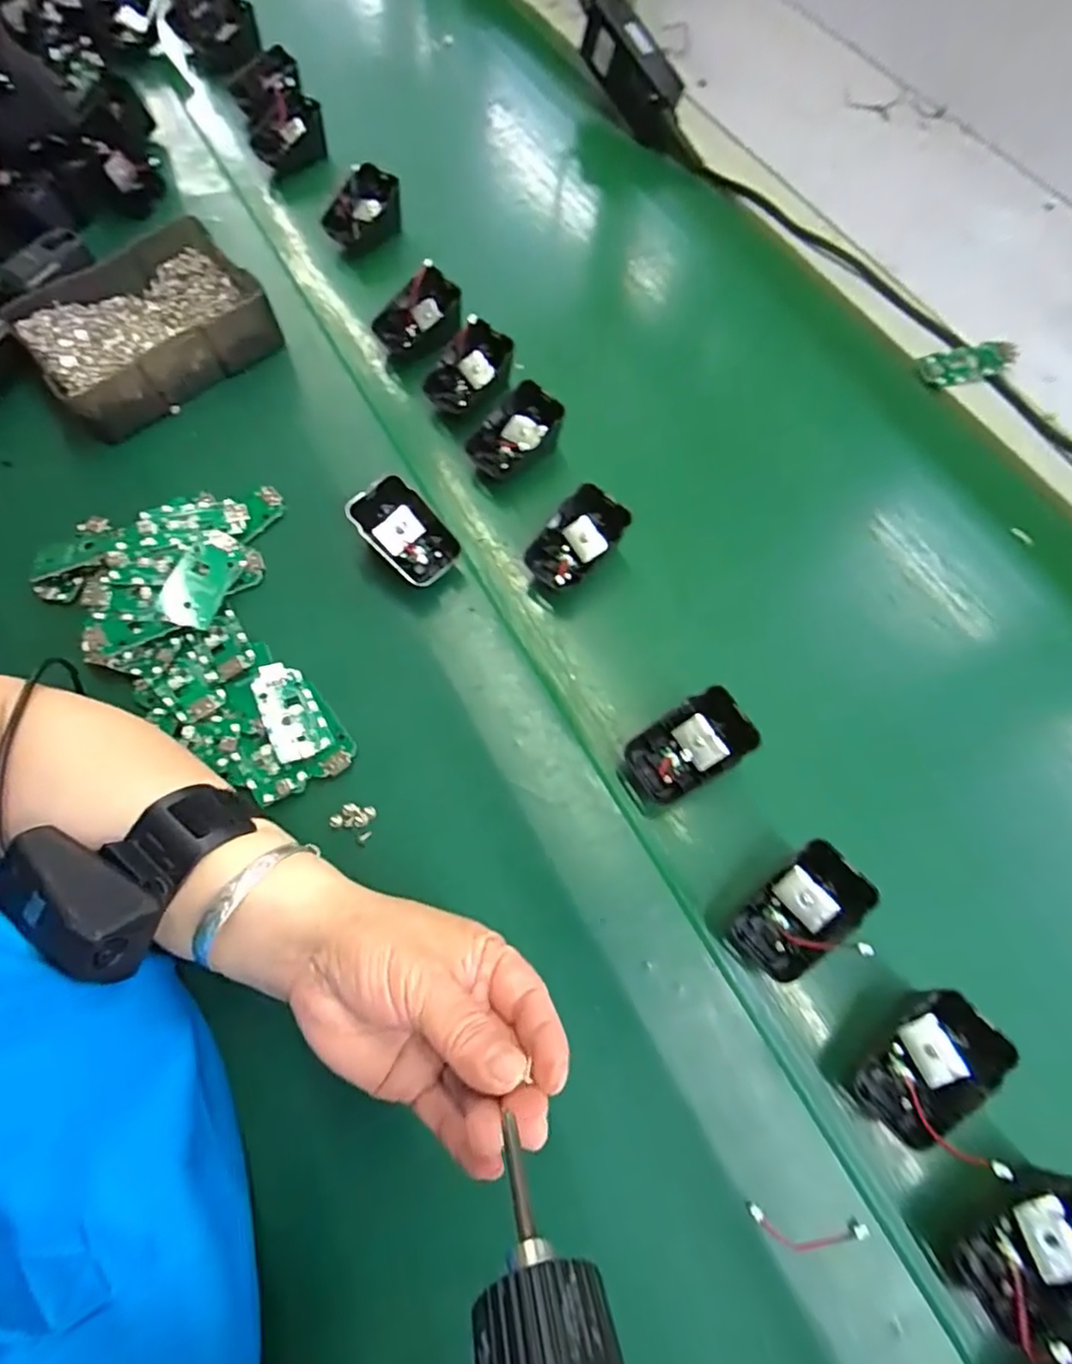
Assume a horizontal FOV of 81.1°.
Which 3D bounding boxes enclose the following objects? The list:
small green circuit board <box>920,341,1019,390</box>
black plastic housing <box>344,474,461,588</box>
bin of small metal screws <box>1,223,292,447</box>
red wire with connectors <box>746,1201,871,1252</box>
[{"bbox_3d":[0.346,-0.253,0.501,0.065,0.006,0.028,-6,99,16],"label":"small green circuit board"},{"bbox_3d":[-0.085,-0.096,0.402,0.044,0.020,0.069,-44,104,-9],"label":"black plastic housing"},{"bbox_3d":[-0.291,-0.266,0.470,0.157,0.040,0.124,-37,71,-10],"label":"bin of small metal screws"},{"bbox_3d":[0.124,0.250,0.285,0.054,0.004,0.015,7,70,6],"label":"red wire with connectors"}]

